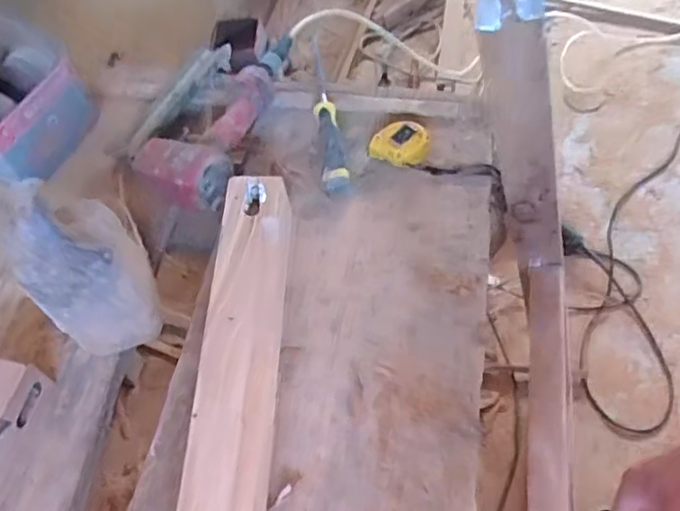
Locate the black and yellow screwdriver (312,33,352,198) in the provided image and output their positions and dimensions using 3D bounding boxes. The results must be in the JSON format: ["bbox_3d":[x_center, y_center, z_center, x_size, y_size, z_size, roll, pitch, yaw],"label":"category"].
[{"bbox_3d":[-0.015,-0.176,0.793,0.031,0.025,0.238,-6,60,-2],"label":"black and yellow screwdriver"}]

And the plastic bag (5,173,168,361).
[{"bbox_3d":[-0.222,0.017,0.580,0.081,0.223,0.084,-17,61,-8],"label":"plastic bag"}]

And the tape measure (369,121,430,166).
[{"bbox_3d":[0.070,-0.132,0.757,0.066,0.029,0.053,13,61,9],"label":"tape measure"}]

